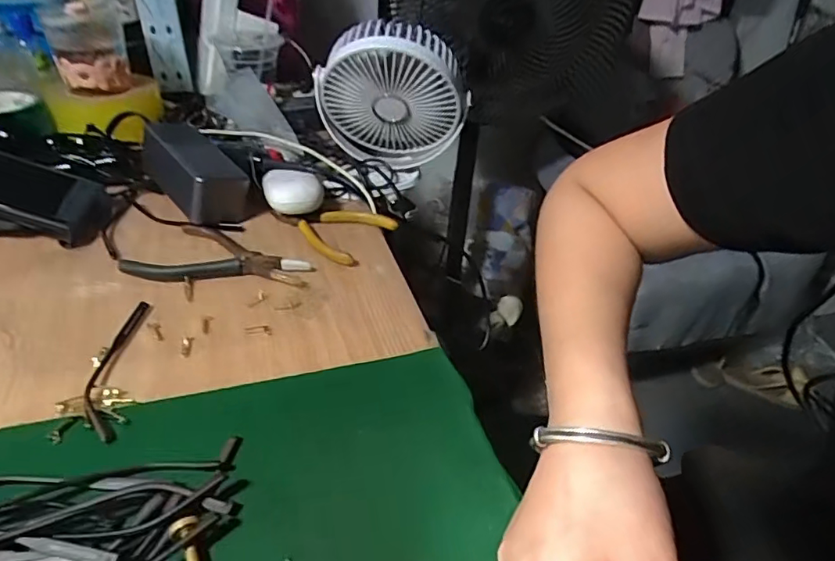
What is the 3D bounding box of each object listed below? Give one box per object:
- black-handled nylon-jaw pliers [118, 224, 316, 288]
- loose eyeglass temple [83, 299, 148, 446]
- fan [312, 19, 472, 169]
[{"bbox_3d":[-0.165,-0.019,0.464,0.146,0.012,0.073,10,36,9],"label":"black-handled nylon-jaw pliers"},{"bbox_3d":[-0.205,0.057,0.365,0.024,0.005,0.127,-6,37,-12],"label":"loose eyeglass temple"},{"bbox_3d":[-0.027,-0.191,0.569,0.151,0.154,0.082,28,55,-35],"label":"fan"}]

